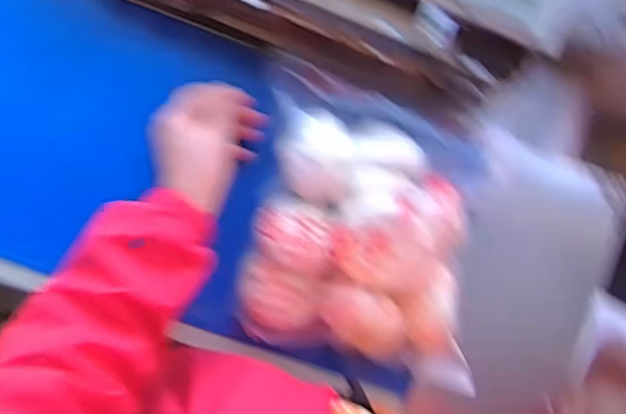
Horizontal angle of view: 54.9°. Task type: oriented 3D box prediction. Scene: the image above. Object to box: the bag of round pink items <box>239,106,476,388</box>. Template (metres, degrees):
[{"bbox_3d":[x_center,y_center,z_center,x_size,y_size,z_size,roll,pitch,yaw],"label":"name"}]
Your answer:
[{"bbox_3d":[0.053,0.032,0.542,0.208,0.072,0.212,13,84,-5],"label":"bag of round pink items"}]

